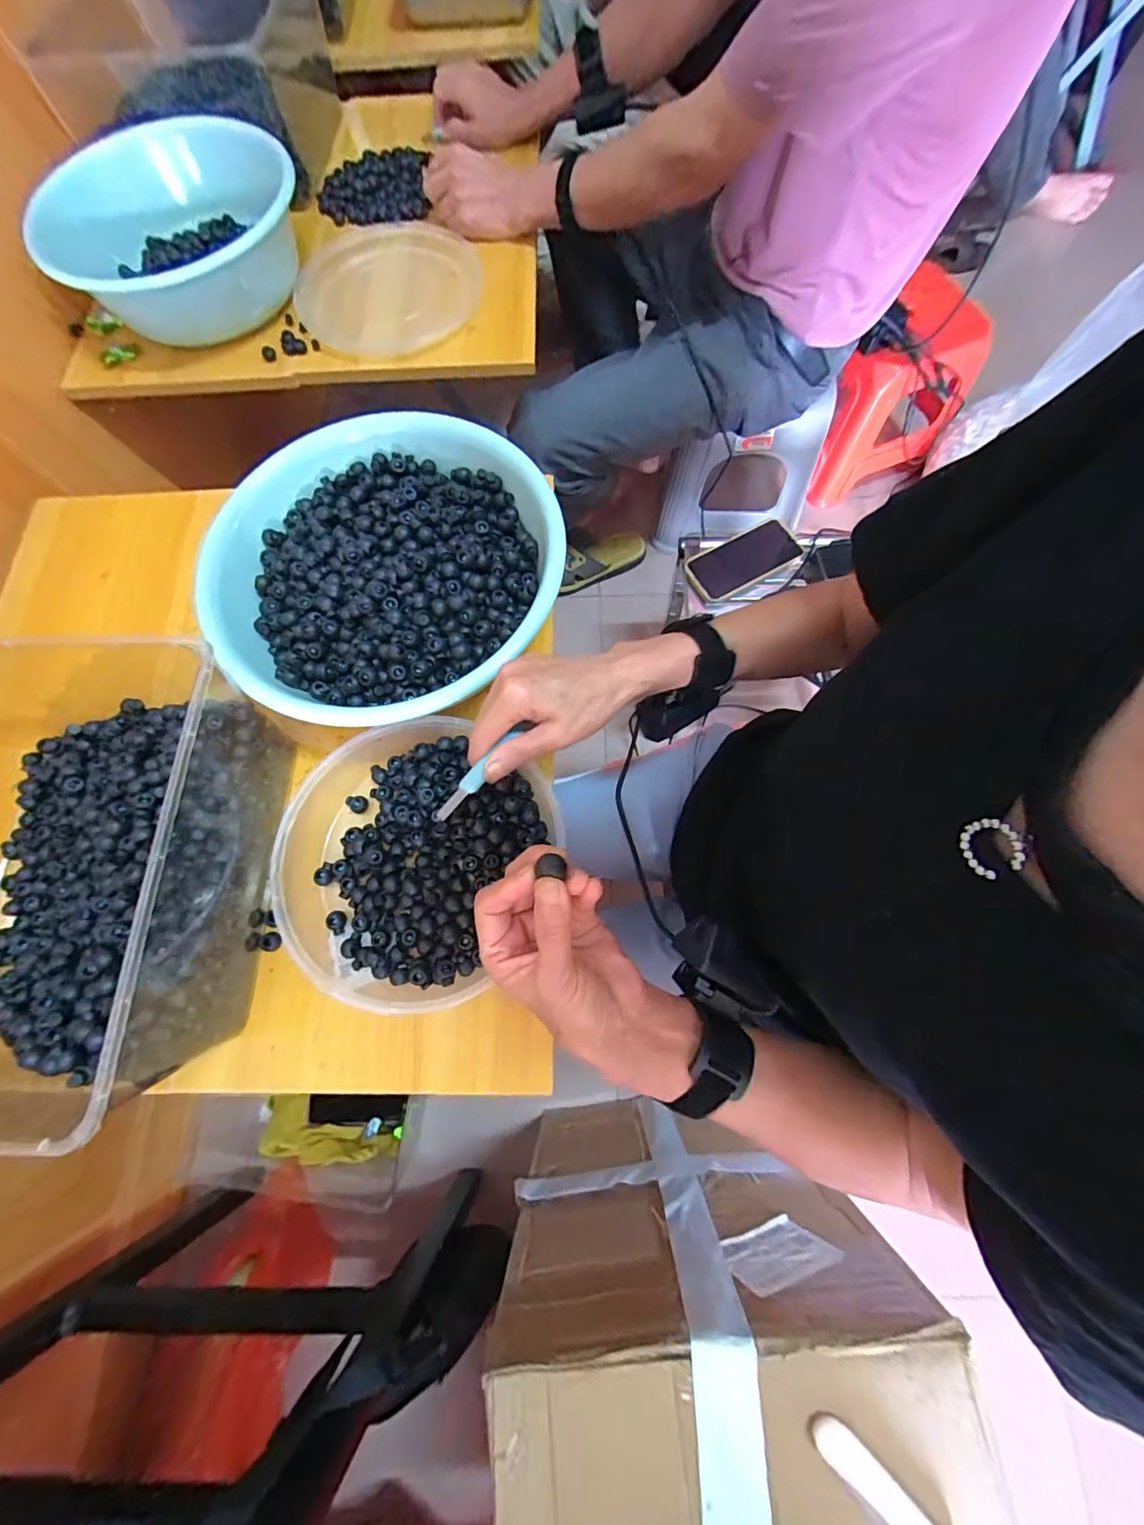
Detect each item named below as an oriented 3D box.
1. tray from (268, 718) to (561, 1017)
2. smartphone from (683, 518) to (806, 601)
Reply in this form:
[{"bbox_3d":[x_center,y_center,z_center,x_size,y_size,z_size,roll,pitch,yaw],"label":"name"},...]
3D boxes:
[{"bbox_3d":[-0.142,0.071,0.415,0.219,0.054,0.216,0,73,1],"label":"tray"},{"bbox_3d":[0.247,-0.298,0.727,0.167,0.014,0.082,-27,75,-7],"label":"smartphone"}]

